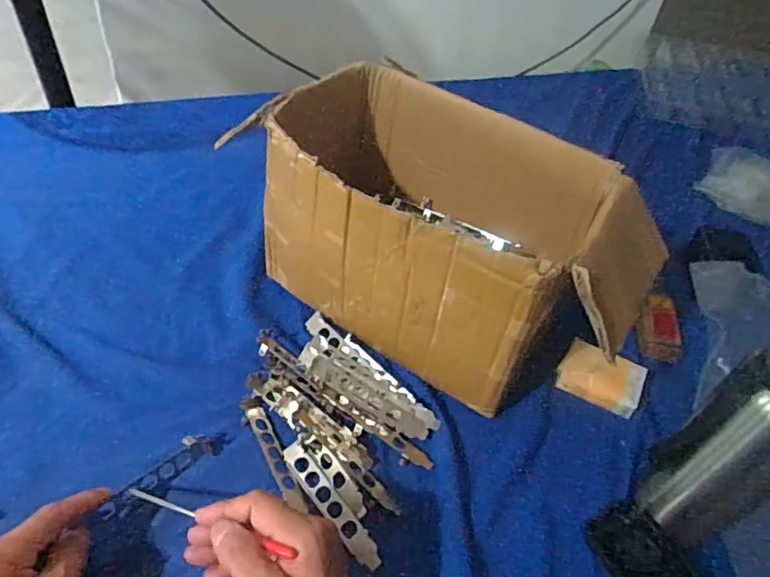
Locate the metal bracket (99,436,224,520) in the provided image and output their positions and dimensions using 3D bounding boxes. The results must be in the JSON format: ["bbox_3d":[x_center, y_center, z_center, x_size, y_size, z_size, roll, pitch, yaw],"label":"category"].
[{"bbox_3d":[-0.179,0.150,0.460,0.023,0.010,0.100,37,49,25],"label":"metal bracket"}]

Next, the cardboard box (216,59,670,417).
[{"bbox_3d":[0.063,-0.058,0.565,0.358,0.185,0.219,29,50,19],"label":"cardboard box"}]

